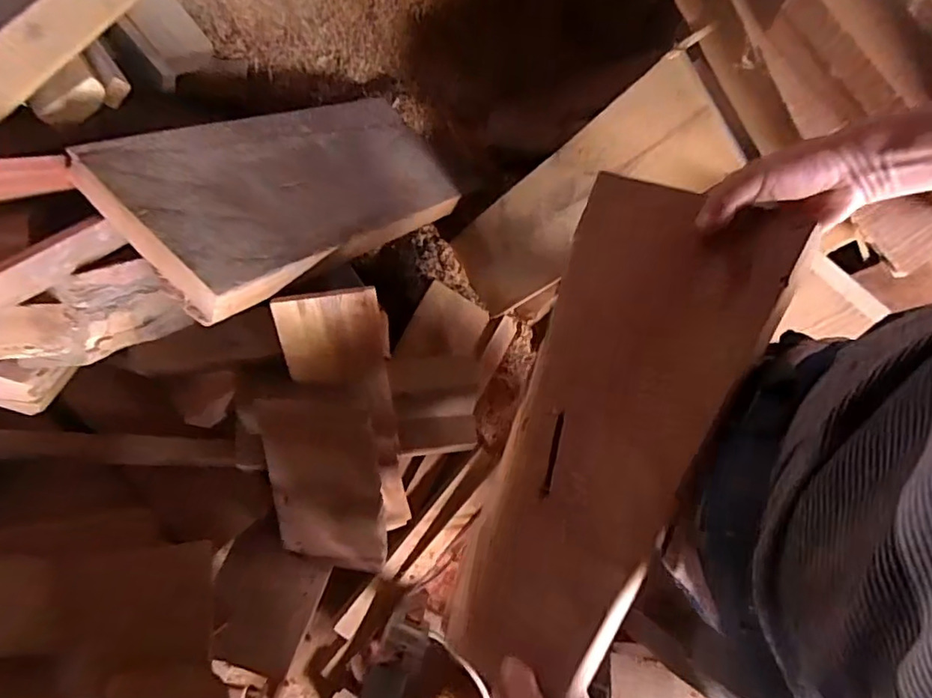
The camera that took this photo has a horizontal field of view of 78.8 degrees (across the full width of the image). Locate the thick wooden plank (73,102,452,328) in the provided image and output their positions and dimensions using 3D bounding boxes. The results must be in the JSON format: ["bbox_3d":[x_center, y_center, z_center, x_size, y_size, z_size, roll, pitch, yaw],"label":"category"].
[{"bbox_3d":[-0.284,-0.305,1.038,0.334,0.066,0.674,44,43,7],"label":"thick wooden plank"}]

